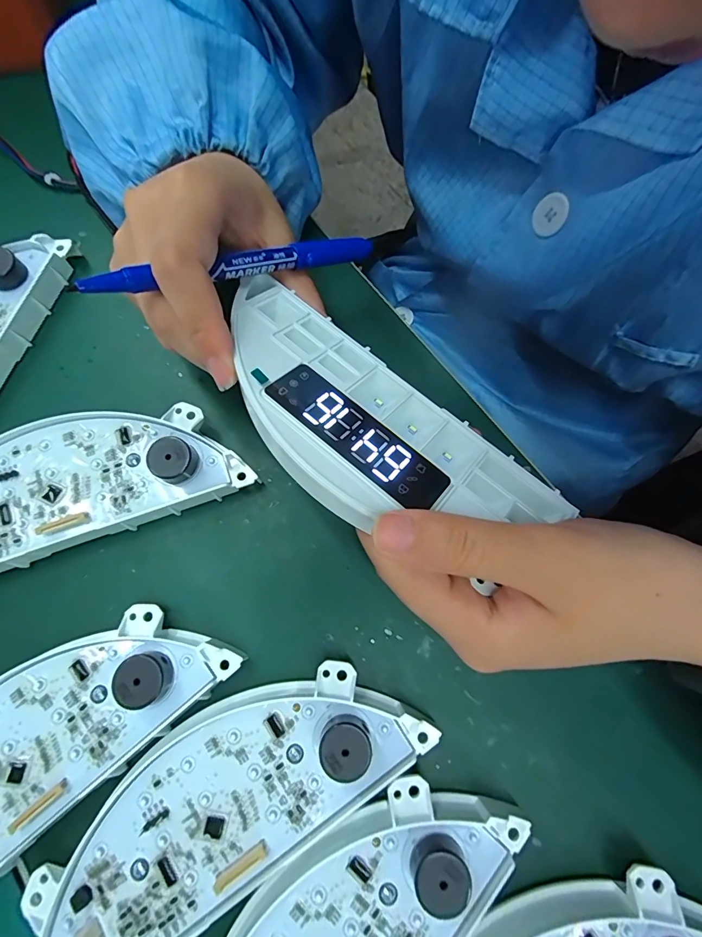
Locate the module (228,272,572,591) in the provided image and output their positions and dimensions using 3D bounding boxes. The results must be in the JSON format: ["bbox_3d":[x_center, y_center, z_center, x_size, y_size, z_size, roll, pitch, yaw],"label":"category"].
[{"bbox_3d":[0.003,-0.017,0.167,0.154,0.014,0.066,40,53,10],"label":"module"}]

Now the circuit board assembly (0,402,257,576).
[{"bbox_3d":[-0.143,0.008,0.214,0.170,0.025,0.067,-20,75,-3],"label":"circuit board assembly"}]

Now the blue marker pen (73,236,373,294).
[{"bbox_3d":[-0.044,-0.087,0.179,0.128,0.007,0.011,-25,74,-29],"label":"blue marker pen"}]

